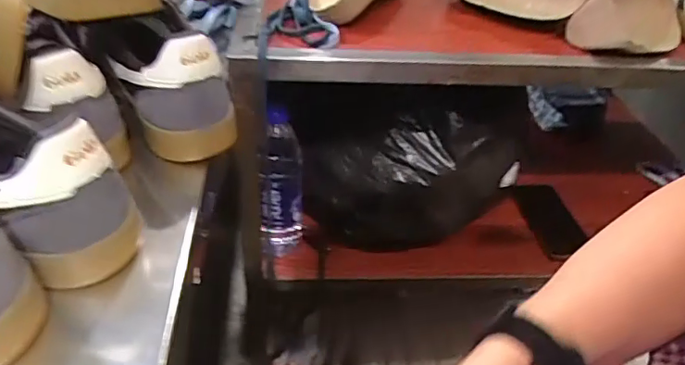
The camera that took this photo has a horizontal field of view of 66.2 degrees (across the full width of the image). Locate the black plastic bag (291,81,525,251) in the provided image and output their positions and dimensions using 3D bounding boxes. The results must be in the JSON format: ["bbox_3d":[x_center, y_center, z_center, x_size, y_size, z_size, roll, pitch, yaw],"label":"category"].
[{"bbox_3d":[0.088,-0.022,0.743,0.313,0.215,0.126,1,39,-7],"label":"black plastic bag"}]

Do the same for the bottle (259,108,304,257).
[{"bbox_3d":[-0.080,0.007,0.695,0.058,0.215,0.050,0,39,-8],"label":"bottle"}]

